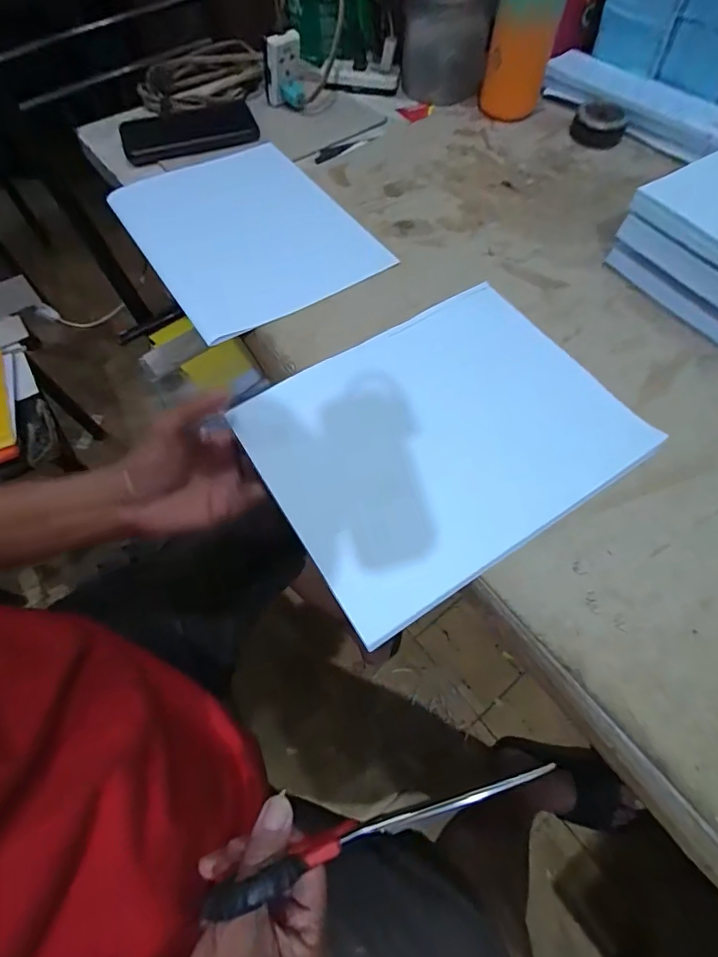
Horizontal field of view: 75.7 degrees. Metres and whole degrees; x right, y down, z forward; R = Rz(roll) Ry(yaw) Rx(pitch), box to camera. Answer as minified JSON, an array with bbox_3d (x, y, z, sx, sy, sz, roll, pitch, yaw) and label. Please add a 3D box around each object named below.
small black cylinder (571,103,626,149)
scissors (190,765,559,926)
[{"bbox_3d":[0.296,-0.437,0.570,0.061,0.030,0.061,20,64,10],"label":"small black cylinder"},{"bbox_3d":[0.018,0.229,0.304,0.229,0.042,0.014,-14,63,-10],"label":"scissors"}]

